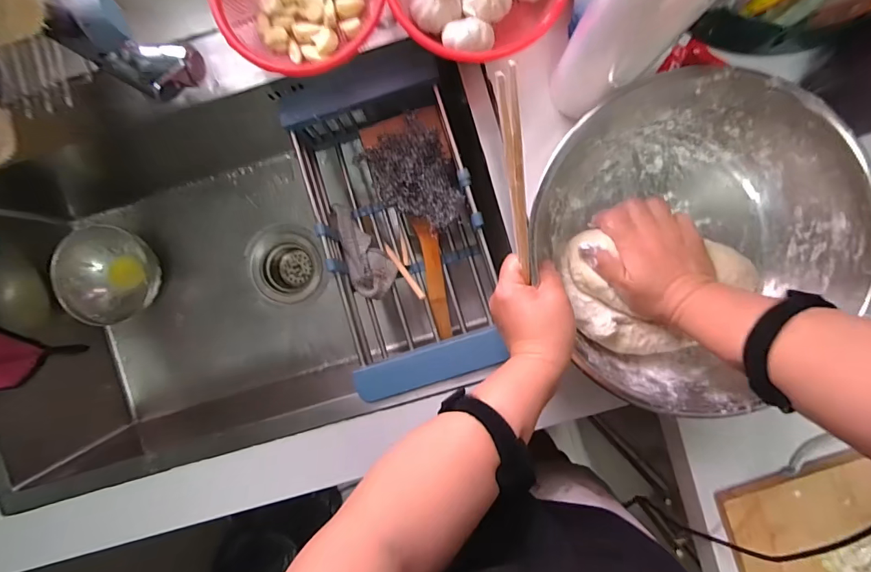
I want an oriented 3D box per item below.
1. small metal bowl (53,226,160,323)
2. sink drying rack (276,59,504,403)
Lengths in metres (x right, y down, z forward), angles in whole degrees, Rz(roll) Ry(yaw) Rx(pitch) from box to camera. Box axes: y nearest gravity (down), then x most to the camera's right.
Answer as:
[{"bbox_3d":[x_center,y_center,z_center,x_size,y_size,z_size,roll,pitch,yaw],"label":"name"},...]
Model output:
[{"bbox_3d":[-0.472,-0.016,0.630,0.131,0.069,0.138,0,92,1],"label":"small metal bowl"},{"bbox_3d":[-0.041,-0.068,0.523,0.184,0.095,0.356,-17,91,2],"label":"sink drying rack"}]

